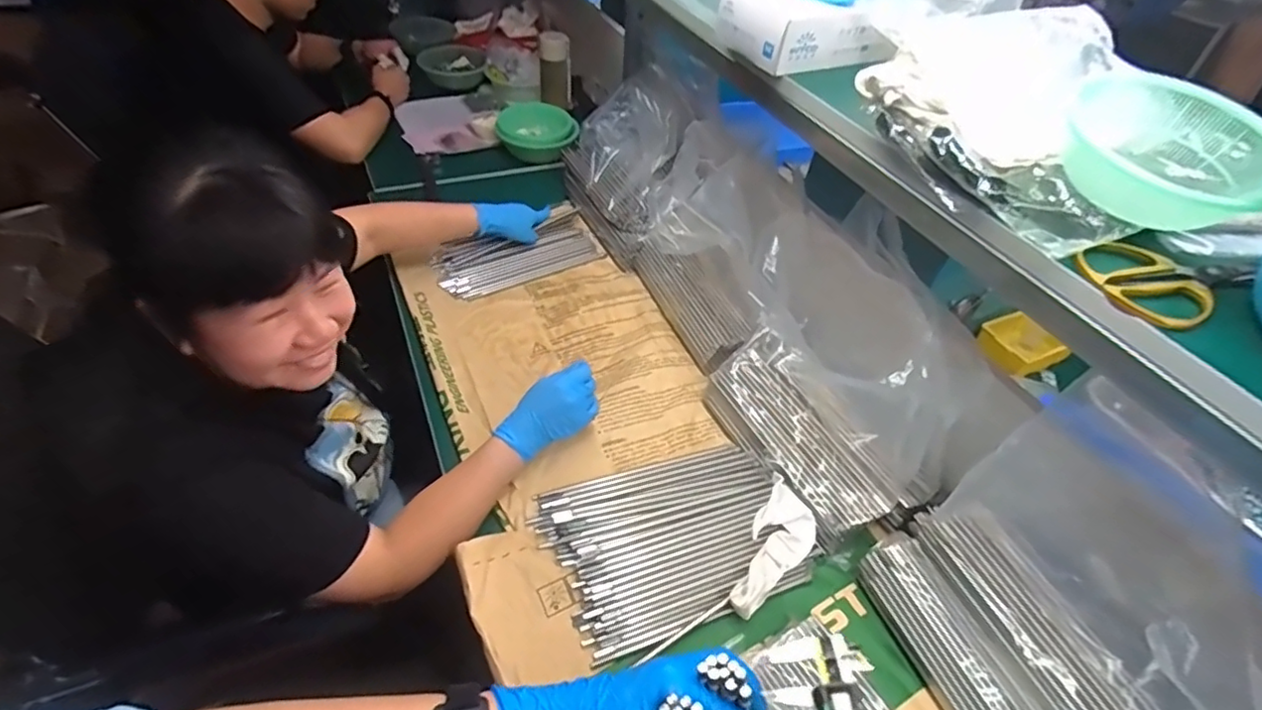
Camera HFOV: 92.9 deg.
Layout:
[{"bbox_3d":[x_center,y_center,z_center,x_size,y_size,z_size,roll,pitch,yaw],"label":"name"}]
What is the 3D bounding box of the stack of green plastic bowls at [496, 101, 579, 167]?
[{"bbox_3d":[-0.213,-0.517,1.369,0.183,0.069,0.161,2,46,-5],"label":"stack of green plastic bowls"}]

